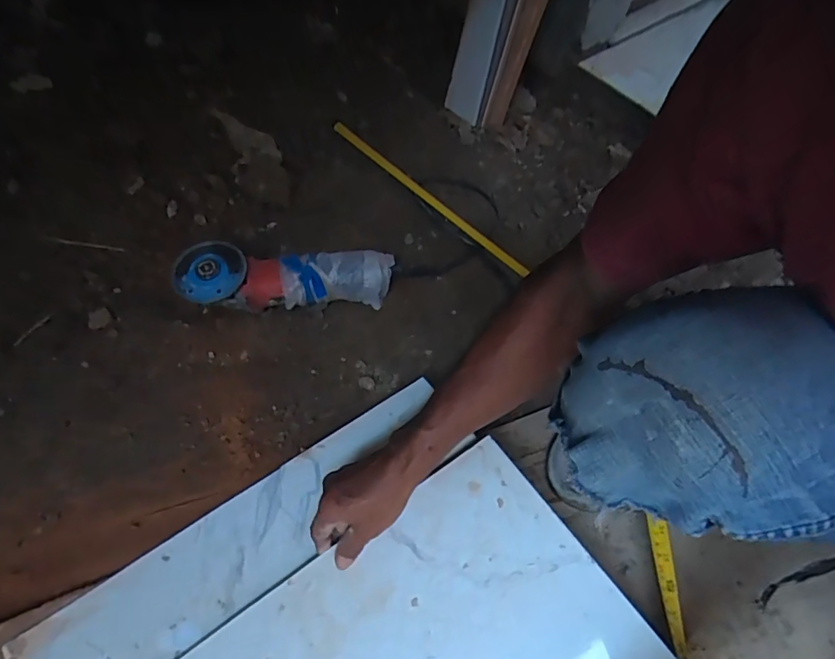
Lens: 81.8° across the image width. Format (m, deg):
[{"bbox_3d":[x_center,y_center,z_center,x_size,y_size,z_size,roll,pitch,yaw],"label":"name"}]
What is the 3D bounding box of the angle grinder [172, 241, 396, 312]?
[{"bbox_3d":[-0.175,-0.065,0.660,0.273,0.080,0.081,-3,61,-2],"label":"angle grinder"}]

